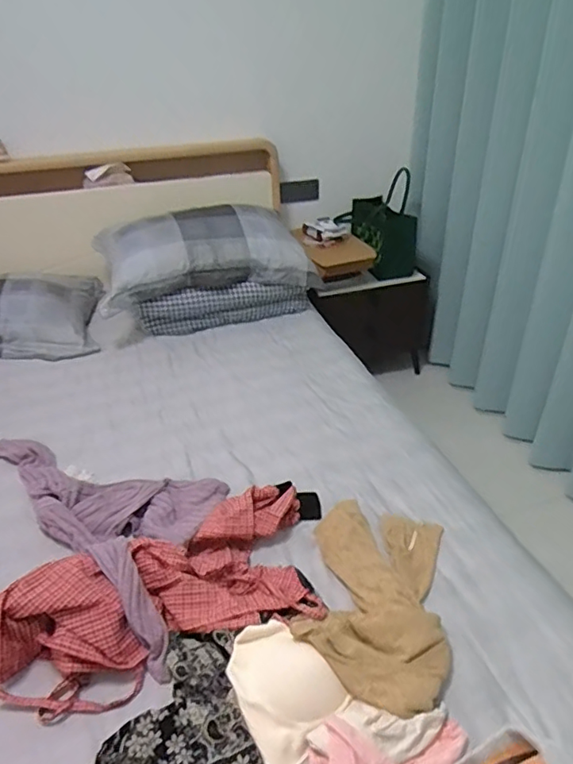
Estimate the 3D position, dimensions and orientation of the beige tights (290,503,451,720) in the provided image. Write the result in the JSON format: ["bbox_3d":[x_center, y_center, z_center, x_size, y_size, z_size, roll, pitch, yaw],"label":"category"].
[{"bbox_3d":[0.151,0.357,0.935,0.238,0.055,0.401,6,34,12],"label":"beige tights"}]

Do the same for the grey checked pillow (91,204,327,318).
[{"bbox_3d":[-0.279,-0.458,1.869,0.732,0.225,0.452,-9,34,-11],"label":"grey checked pillow"}]

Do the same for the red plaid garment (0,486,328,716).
[{"bbox_3d":[-0.197,0.336,0.952,0.578,0.134,0.316,-11,34,-14],"label":"red plaid garment"}]

